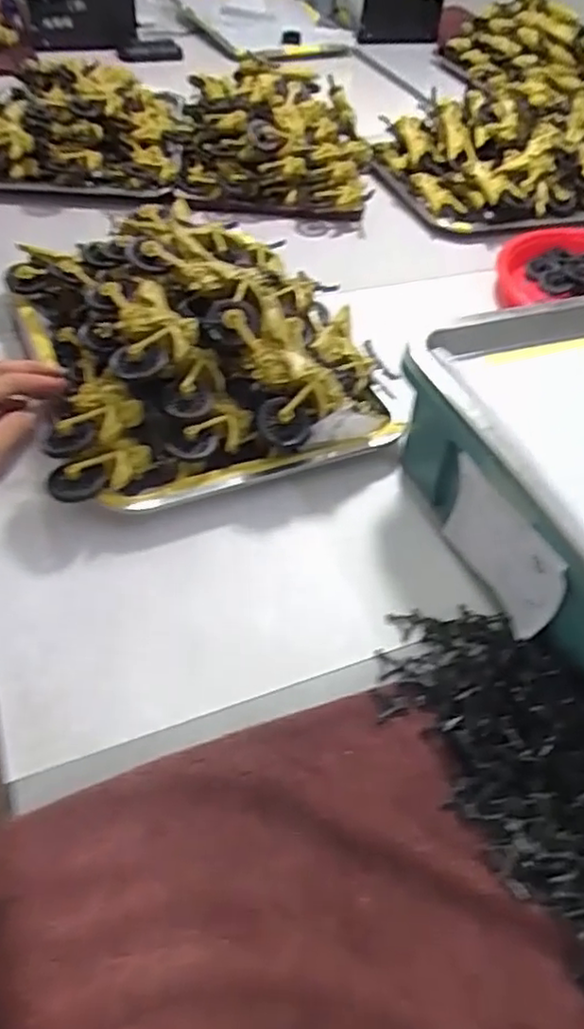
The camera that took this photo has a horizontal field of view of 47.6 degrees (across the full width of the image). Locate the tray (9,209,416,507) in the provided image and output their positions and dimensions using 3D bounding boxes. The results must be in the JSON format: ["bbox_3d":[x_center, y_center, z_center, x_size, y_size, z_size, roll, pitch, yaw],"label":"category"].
[{"bbox_3d":[-0.080,-0.161,0.547,0.265,0.092,0.307,-12,49,-18],"label":"tray"}]

